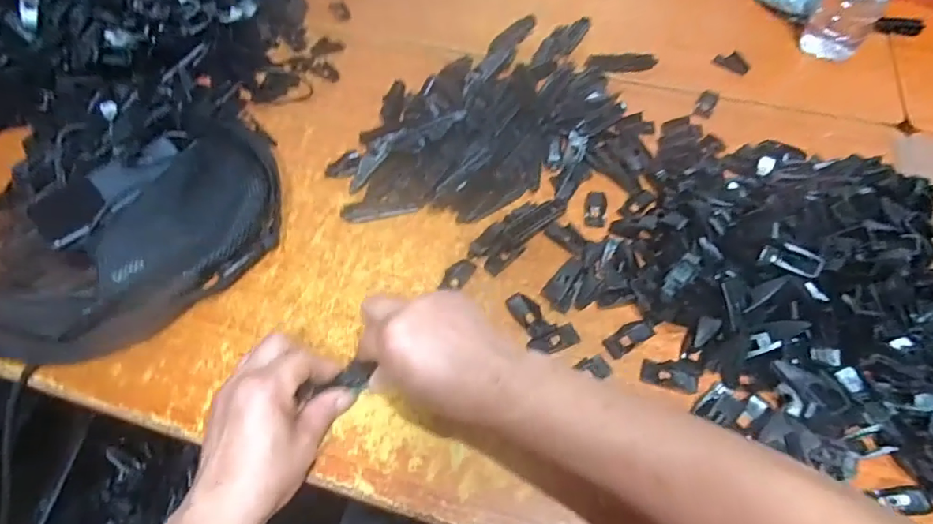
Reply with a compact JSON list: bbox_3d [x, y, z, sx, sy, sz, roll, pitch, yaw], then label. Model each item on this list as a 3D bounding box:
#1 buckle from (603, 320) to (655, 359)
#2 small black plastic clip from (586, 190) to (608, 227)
[{"bbox_3d":[0.130,0.060,0.414,0.042,0.004,0.019,-28,60,-16],"label":"buckle"},{"bbox_3d":[0.123,-0.050,0.490,0.019,0.006,0.044,6,57,5],"label":"small black plastic clip"}]

